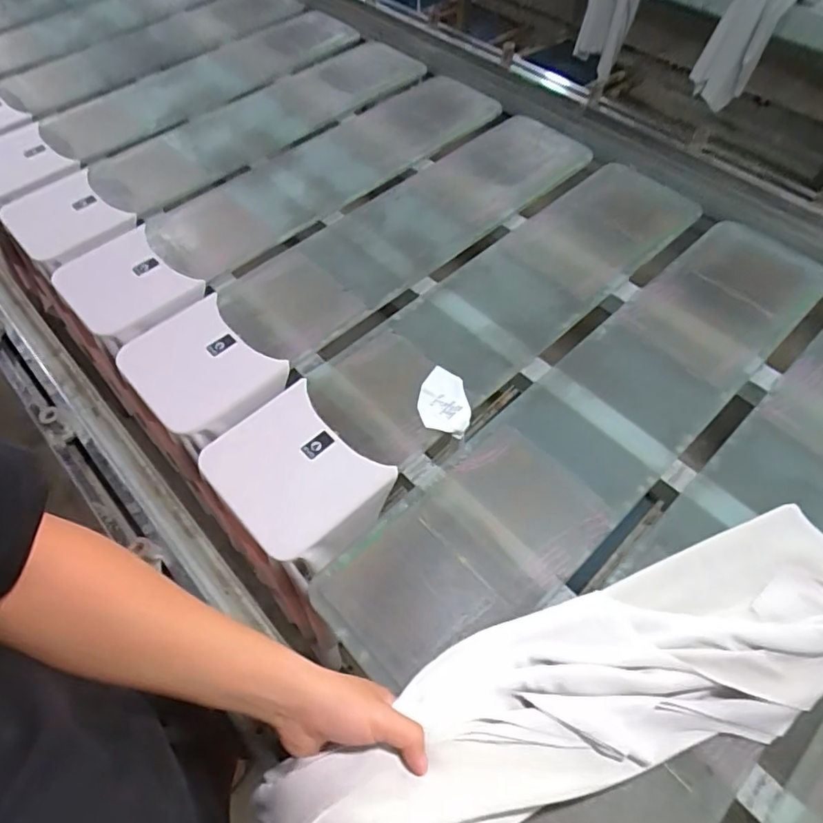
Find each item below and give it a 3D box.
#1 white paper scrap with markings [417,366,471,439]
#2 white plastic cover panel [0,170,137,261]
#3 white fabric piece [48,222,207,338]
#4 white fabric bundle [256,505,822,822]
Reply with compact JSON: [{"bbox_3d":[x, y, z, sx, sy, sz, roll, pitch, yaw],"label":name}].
[{"bbox_3d":[0.044,-0.016,0.738,0.067,0.009,0.101,3,57,2],"label":"white paper scrap with markings"},{"bbox_3d":[-0.606,-0.341,0.957,0.204,0.013,0.163,40,65,22],"label":"white plastic cover panel"},{"bbox_3d":[-0.453,-0.205,0.869,0.176,0.020,0.193,-31,63,-19],"label":"white fabric piece"},{"bbox_3d":[0.167,0.269,0.518,0.650,0.083,0.171,-18,59,-18],"label":"white fabric bundle"}]

